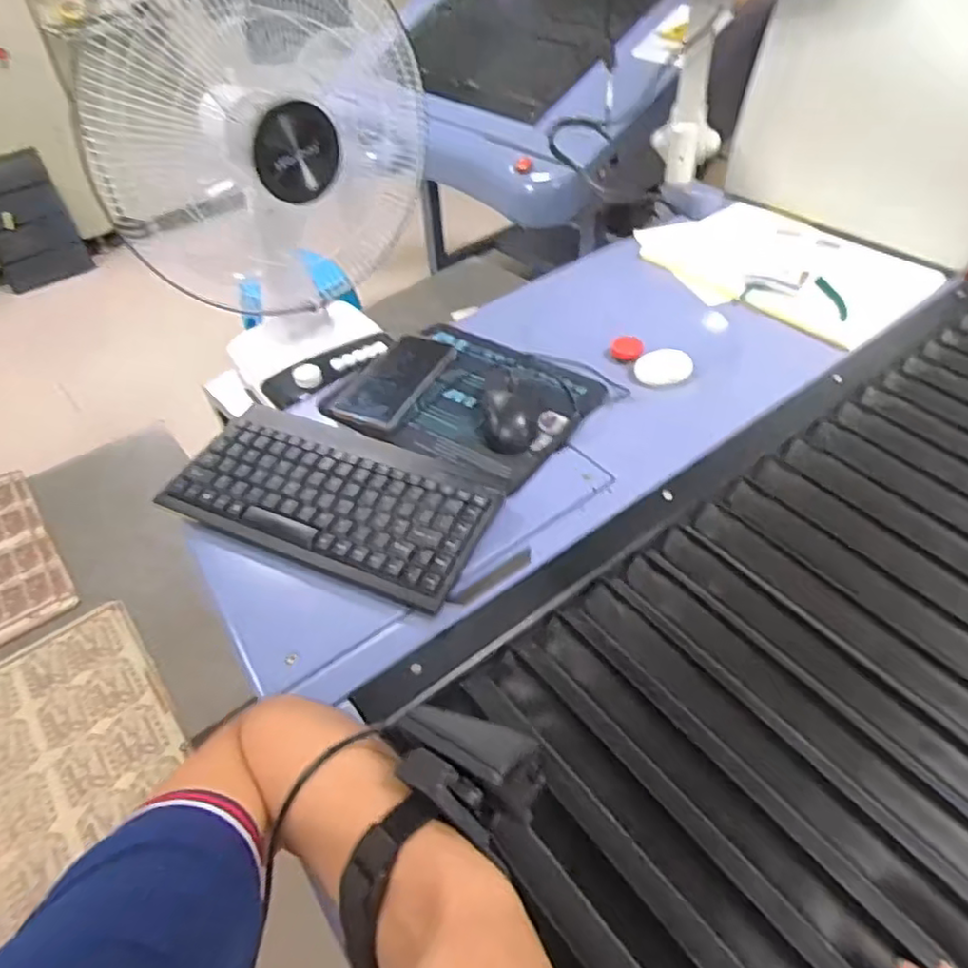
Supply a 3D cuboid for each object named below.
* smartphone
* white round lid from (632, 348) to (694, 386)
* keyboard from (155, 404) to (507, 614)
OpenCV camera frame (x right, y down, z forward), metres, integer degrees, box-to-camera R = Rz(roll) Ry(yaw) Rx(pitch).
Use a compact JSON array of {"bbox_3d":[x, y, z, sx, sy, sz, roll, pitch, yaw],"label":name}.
[{"bbox_3d":[-0.099,-0.118,0.747,0.083,0.013,0.166,16,49,18],"label":"smartphone"},{"bbox_3d":[0.212,-0.137,0.769,0.066,0.012,0.055,-26,50,-21],"label":"white round lid"},{"bbox_3d":[-0.137,0.010,0.602,0.293,0.030,0.161,19,49,20],"label":"keyboard"}]

